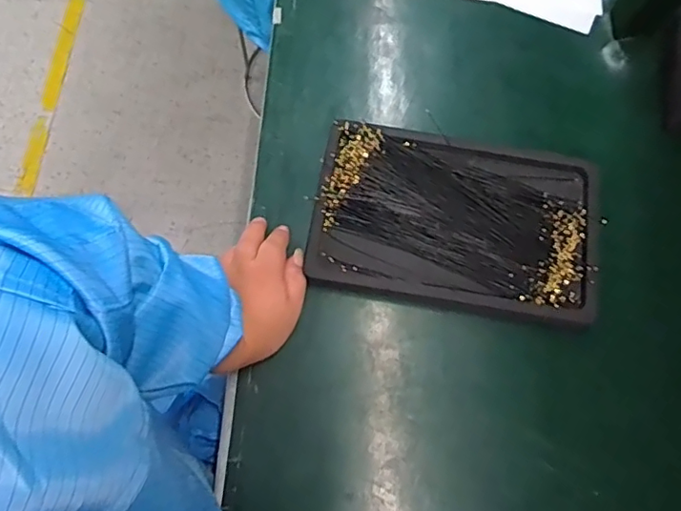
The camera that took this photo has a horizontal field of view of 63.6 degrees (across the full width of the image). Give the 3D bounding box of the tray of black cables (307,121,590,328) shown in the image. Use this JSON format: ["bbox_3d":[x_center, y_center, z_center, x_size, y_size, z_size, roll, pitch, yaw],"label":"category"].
[{"bbox_3d":[0.102,-0.033,0.482,0.241,0.022,0.154,9,72,5],"label":"tray of black cables"}]

